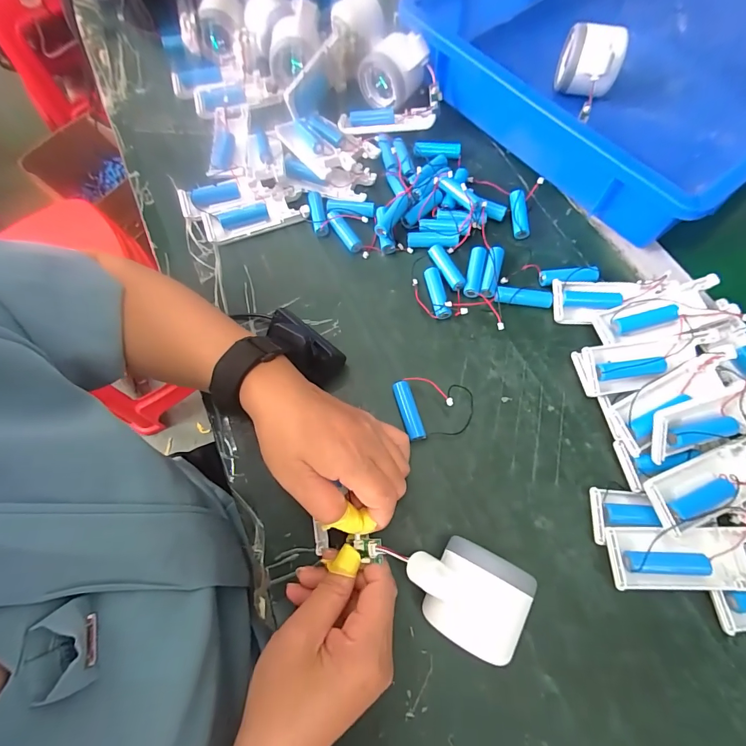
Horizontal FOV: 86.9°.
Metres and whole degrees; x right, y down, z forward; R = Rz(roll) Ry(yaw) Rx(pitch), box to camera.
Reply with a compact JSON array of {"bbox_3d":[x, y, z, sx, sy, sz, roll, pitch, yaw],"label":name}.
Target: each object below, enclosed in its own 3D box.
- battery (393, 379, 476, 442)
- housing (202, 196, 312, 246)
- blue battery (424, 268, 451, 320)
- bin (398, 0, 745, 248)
[{"bbox_3d":[0.052,0.027,0.324,0.064,0.020,0.049,-8,68,-2],"label":"battery"},{"bbox_3d":[-0.122,-0.160,0.405,0.105,0.018,0.036,-17,69,-5],"label":"housing"},{"bbox_3d":[0.059,-0.074,0.363,0.014,0.015,0.049,-11,68,-3],"label":"blue battery"},{"bbox_3d":[0.350,-0.399,0.435,0.563,0.077,0.356,-39,72,-11],"label":"bin"}]

